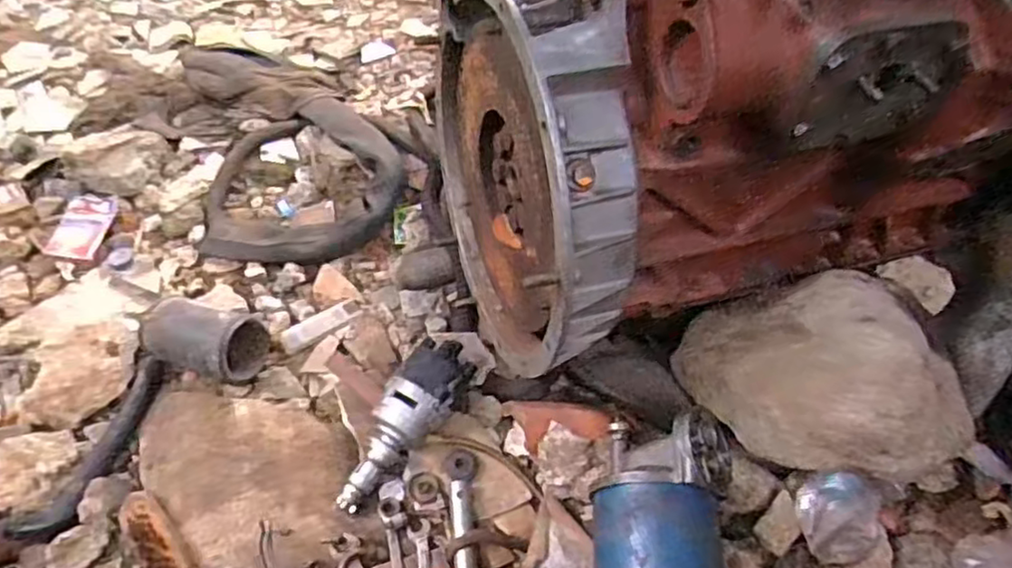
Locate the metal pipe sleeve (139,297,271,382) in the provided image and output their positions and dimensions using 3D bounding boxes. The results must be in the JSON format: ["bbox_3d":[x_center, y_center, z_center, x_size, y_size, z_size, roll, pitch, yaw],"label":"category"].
[{"bbox_3d":[-0.343,0.058,0.774,0.131,0.066,0.083,18,52,15],"label":"metal pipe sleeve"}]

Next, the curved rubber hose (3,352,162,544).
[{"bbox_3d":[-0.420,0.169,0.709,0.039,0.023,0.211,12,51,11],"label":"curved rubber hose"}]

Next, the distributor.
[{"bbox_3d":[-0.105,0.143,0.702,0.072,0.068,0.199,27,70,22],"label":"distributor"}]

